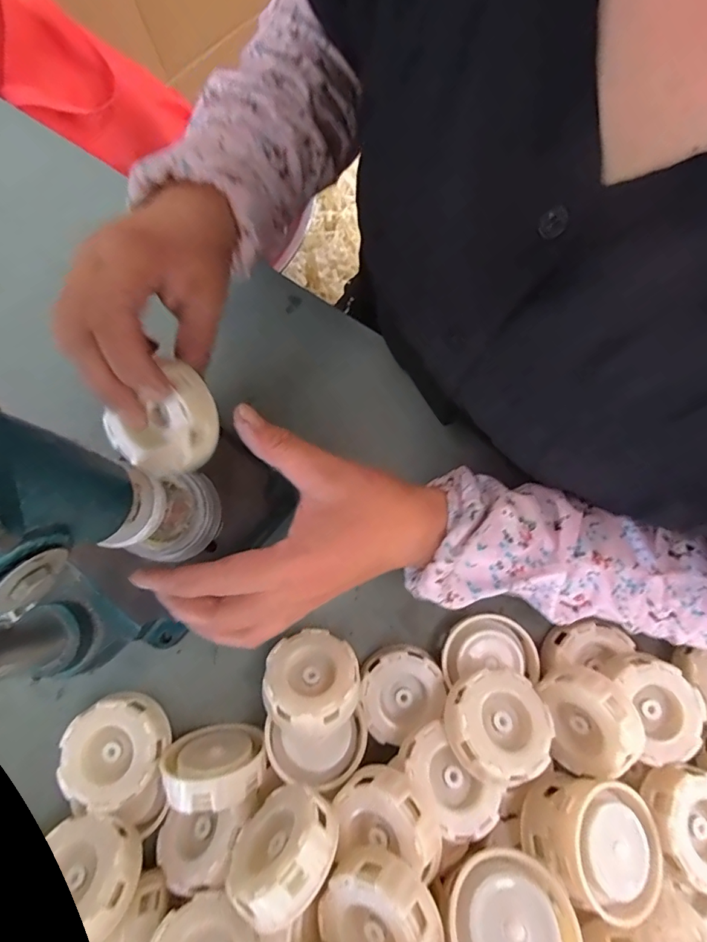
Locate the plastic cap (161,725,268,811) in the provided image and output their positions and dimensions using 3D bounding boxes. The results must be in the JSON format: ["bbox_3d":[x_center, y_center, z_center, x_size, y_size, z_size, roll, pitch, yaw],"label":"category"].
[{"bbox_3d":[-0.086,0.183,0.293,0.064,0.048,0.029,-1,79,-1],"label":"plastic cap"}]

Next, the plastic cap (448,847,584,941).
[{"bbox_3d":[0.078,0.230,0.237,0.060,0.021,0.062,12,39,-9],"label":"plastic cap"}]

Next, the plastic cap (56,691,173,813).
[{"bbox_3d":[-0.151,0.175,0.299,0.057,0.023,0.061,0,79,-1],"label":"plastic cap"}]

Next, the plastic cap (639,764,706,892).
[{"bbox_3d":[0.206,0.209,0.278,0.054,0.023,0.061,-42,82,-8],"label":"plastic cap"}]

